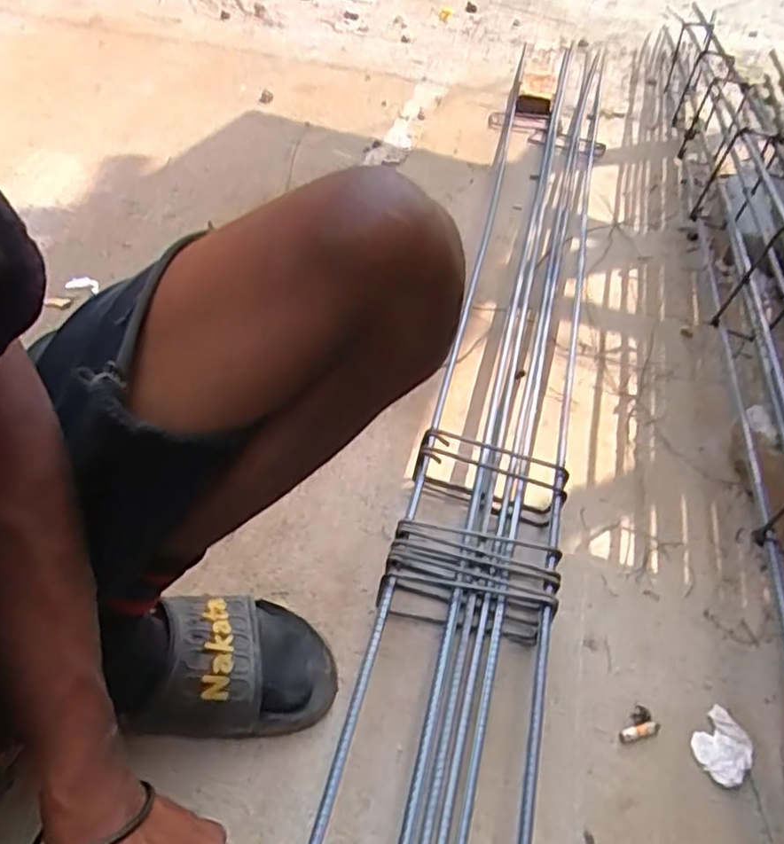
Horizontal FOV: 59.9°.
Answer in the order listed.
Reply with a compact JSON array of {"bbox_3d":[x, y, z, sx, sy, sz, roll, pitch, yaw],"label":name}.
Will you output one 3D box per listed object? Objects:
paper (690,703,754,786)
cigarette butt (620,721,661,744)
[{"bbox_3d":[0.270,0.265,0.554,0.054,0.010,0.042,-32,57,-32],"label":"paper"},{"bbox_3d":[0.203,0.254,0.556,0.035,0.006,0.010,-8,47,-15],"label":"cigarette butt"}]

